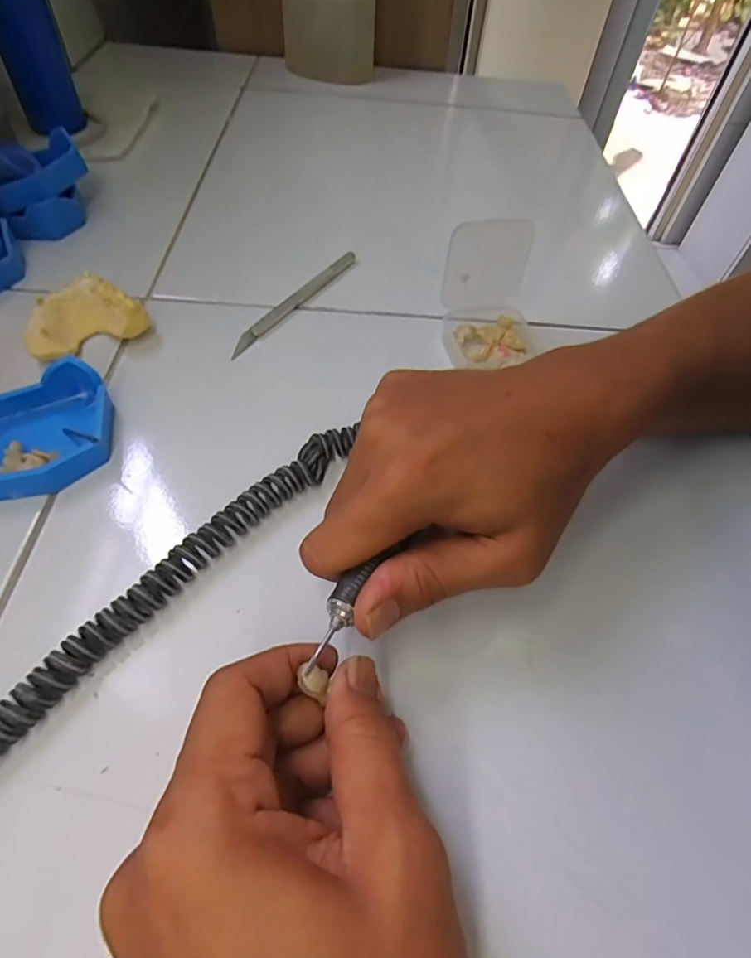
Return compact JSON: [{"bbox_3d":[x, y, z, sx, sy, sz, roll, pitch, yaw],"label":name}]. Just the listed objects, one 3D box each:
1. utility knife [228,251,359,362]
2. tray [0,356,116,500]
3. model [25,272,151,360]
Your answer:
[{"bbox_3d":[-0.054,-0.128,0.362,0.010,0.010,0.134,30,58,16],"label":"utility knife"},{"bbox_3d":[-0.178,-0.024,0.266,0.079,0.026,0.067,-27,61,-22],"label":"tray"},{"bbox_3d":[-0.183,-0.100,0.317,0.066,0.026,0.049,-32,63,-24],"label":"model"}]

